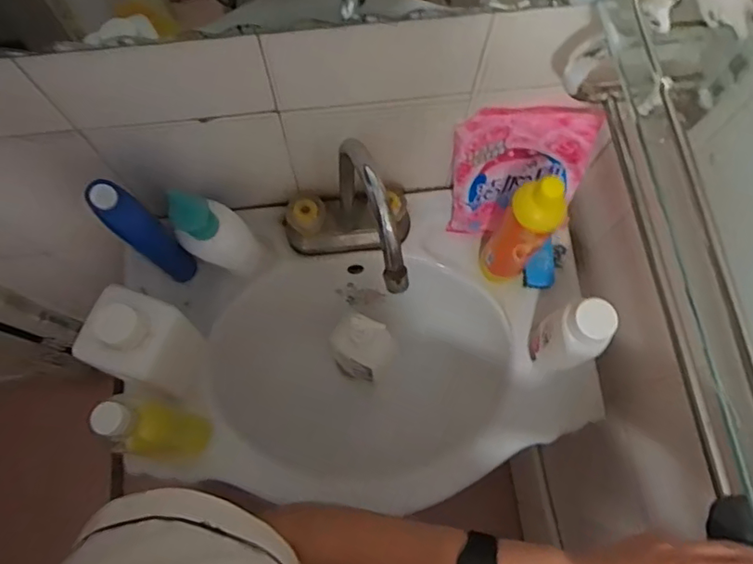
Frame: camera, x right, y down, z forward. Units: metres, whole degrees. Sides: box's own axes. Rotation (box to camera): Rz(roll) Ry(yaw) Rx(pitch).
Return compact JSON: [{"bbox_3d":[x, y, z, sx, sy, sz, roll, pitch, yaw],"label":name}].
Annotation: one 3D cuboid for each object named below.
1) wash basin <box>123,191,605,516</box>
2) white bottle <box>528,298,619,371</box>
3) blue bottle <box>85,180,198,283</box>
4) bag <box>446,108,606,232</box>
[{"bbox_3d":[-0.004,0.124,0.819,0.533,0.203,0.361,-14,73,-4],"label":"wash basin"},{"bbox_3d":[0.223,0.068,0.666,0.048,0.189,0.063,-33,75,-9],"label":"white bottle"},{"bbox_3d":[-0.266,-0.057,0.659,0.036,0.234,0.040,-22,74,-6],"label":"blue bottle"},{"bbox_3d":[0.175,-0.137,0.704,0.156,0.193,0.040,-1,53,2],"label":"bag"}]

